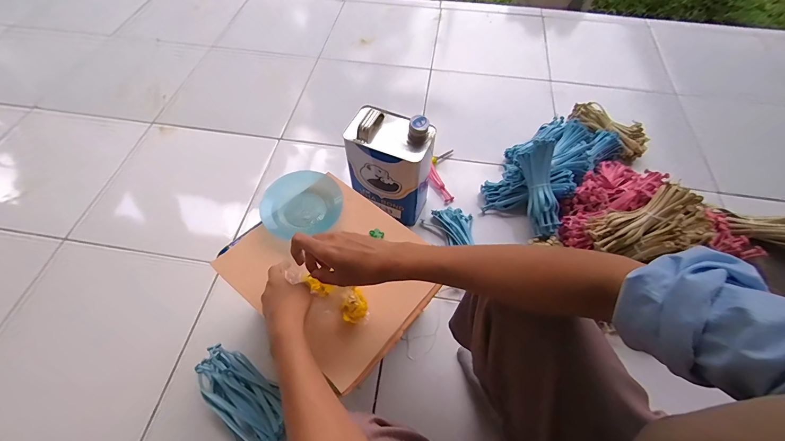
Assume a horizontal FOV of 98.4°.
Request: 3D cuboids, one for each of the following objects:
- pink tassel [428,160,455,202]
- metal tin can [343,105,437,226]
[{"bbox_3d":[0.121,-0.101,0.887,0.030,0.018,0.118,-23,75,-12],"label":"pink tassel"},{"bbox_3d":[-0.004,-0.122,0.745,0.167,0.232,0.116,17,61,11],"label":"metal tin can"}]

